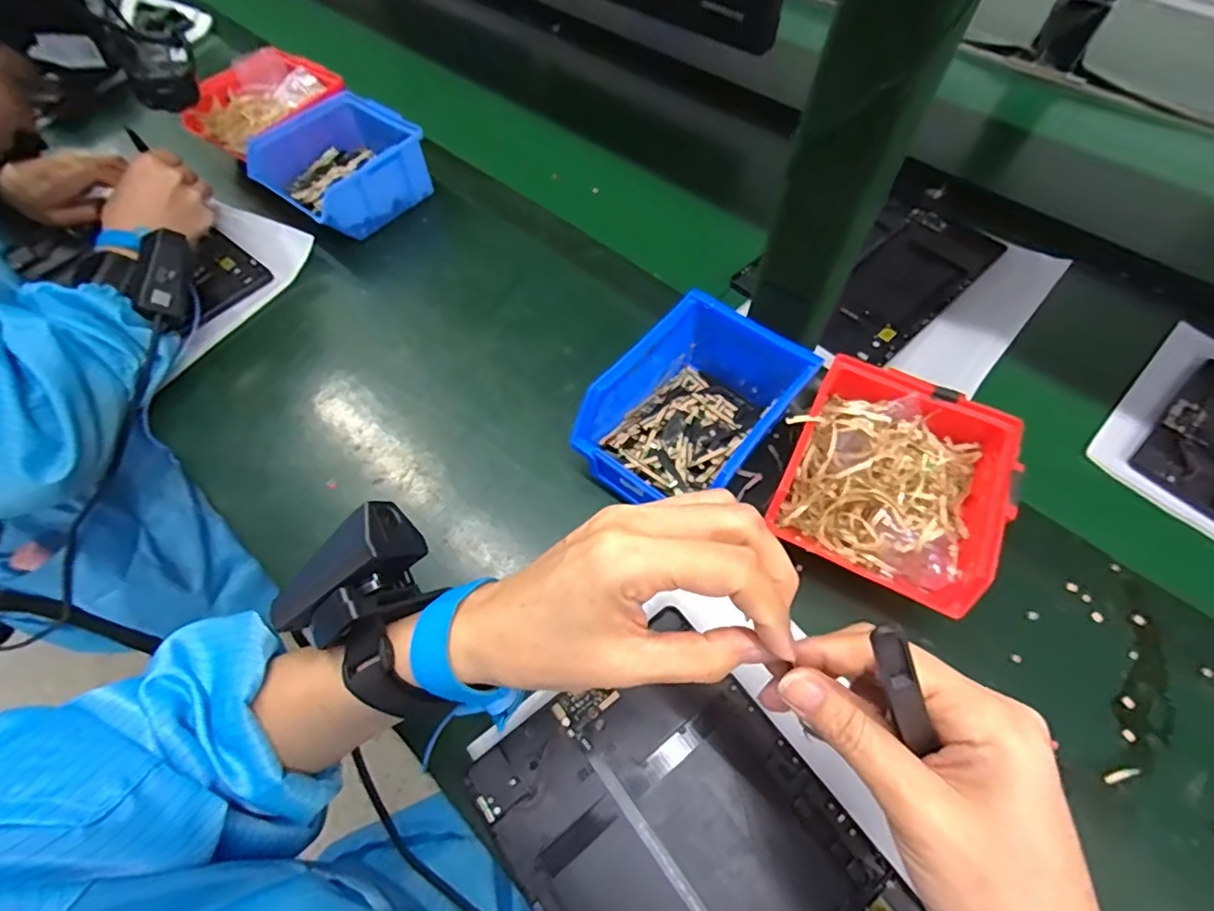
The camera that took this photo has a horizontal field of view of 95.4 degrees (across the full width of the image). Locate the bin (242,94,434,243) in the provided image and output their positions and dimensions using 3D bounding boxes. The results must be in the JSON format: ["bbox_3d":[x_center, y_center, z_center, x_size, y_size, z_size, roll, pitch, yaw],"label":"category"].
[{"bbox_3d":[-0.262,-0.287,0.553,0.131,0.069,0.139,37,65,19],"label":"bin"}]

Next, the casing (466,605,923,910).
[{"bbox_3d":[0.052,0.218,0.284,0.153,0.006,0.230,-33,65,-19],"label":"casing"}]

